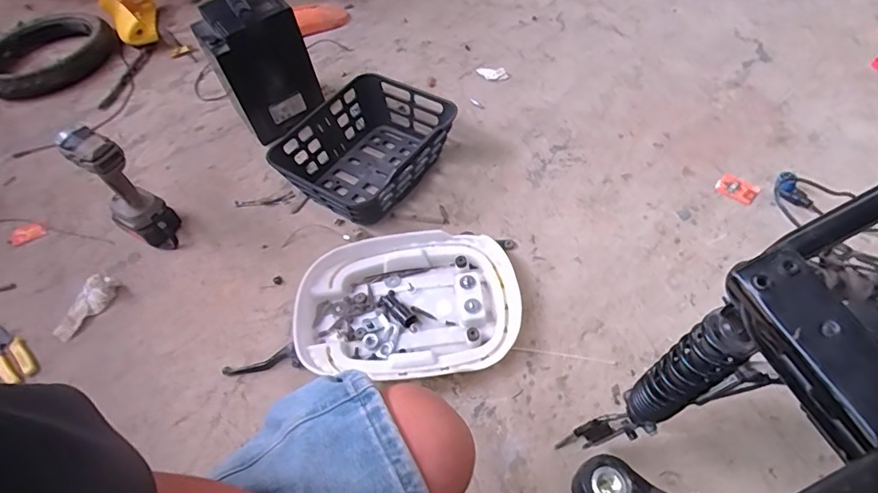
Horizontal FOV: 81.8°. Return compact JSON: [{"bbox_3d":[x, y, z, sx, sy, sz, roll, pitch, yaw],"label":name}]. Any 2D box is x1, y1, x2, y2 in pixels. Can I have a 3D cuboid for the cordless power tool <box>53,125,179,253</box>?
[{"bbox_3d":[-0.529,-0.090,0.864,0.087,0.256,0.085,37,63,28],"label":"cordless power tool"}]

